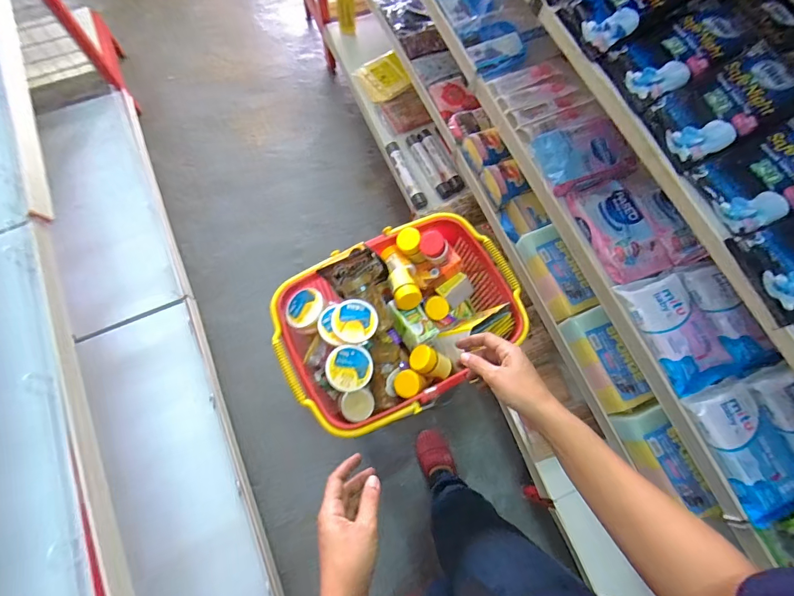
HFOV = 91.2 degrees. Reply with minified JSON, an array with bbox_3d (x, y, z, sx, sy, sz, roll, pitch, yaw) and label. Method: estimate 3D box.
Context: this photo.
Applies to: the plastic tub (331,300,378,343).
[{"bbox_3d":[-0.068,0.040,0.637,0.071,0.042,0.071,1,70,-2],"label":"plastic tub"}]

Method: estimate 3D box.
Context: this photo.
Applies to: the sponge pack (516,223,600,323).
[{"bbox_3d":[0.352,-0.056,0.870,0.080,0.070,0.209,-18,72,-9],"label":"sponge pack"}]

